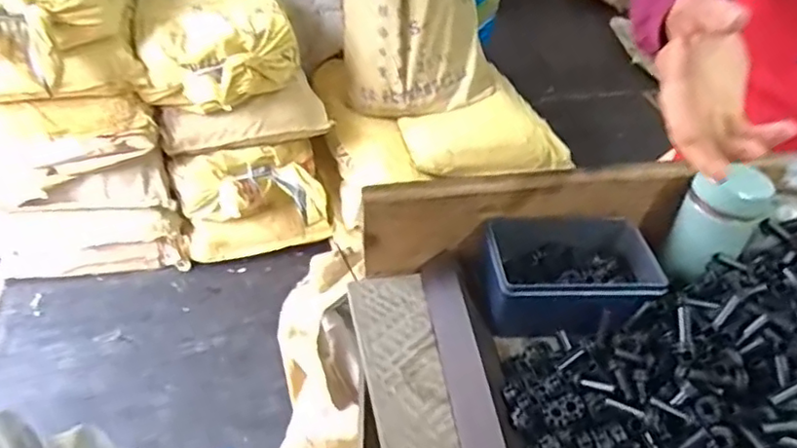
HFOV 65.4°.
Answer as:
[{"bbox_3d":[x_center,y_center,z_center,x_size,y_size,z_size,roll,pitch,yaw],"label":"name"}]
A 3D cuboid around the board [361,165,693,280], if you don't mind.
[{"bbox_3d":[0.118,-0.002,0.589,0.303,0.095,0.023,-3,40,-10],"label":"board"}]

